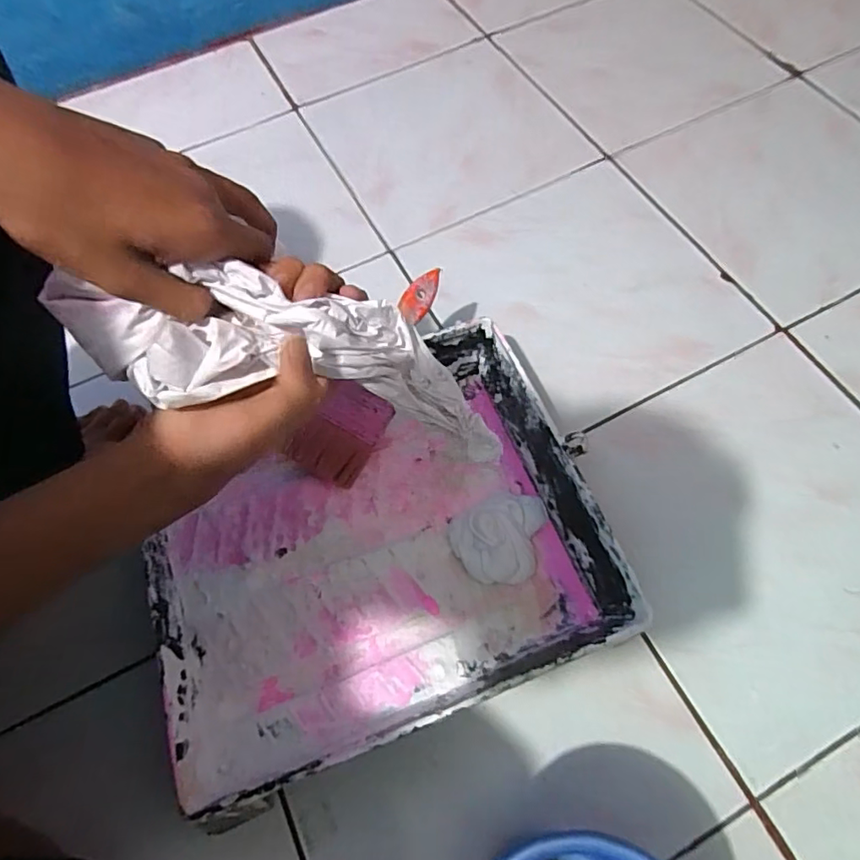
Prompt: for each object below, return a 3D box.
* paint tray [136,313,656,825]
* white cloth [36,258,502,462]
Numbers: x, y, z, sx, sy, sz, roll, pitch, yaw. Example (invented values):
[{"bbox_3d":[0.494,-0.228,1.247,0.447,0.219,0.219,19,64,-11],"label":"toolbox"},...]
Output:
[{"bbox_3d":[-0.046,0.089,0.466,0.347,0.069,0.295,-22,65,-6],"label":"paint tray"},{"bbox_3d":[-0.070,-0.036,0.318,0.263,0.074,0.057,10,63,-20],"label":"white cloth"}]

